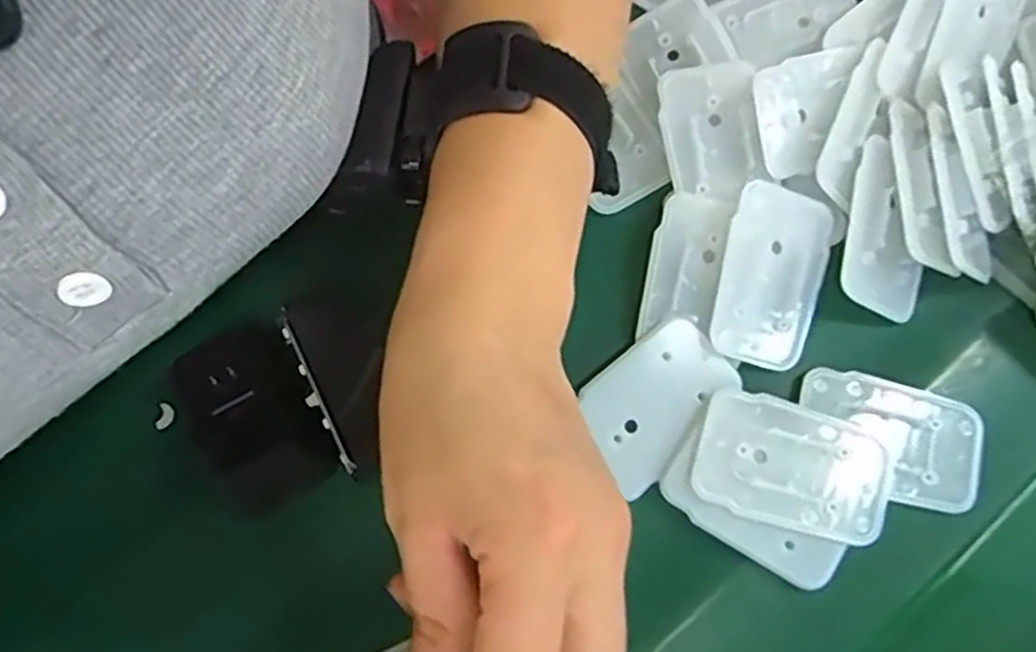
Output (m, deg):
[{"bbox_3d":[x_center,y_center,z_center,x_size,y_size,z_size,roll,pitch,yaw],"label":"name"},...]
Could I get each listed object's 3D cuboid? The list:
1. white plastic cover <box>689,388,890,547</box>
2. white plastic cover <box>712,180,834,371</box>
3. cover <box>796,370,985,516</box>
[{"bbox_3d":[0.101,0.052,0.281,0.070,0.007,0.043,20,78,5],"label":"white plastic cover"},{"bbox_3d":[0.101,-0.019,0.299,0.039,0.004,0.070,14,87,-10],"label":"white plastic cover"},{"bbox_3d":[0.142,0.042,0.288,0.067,0.010,0.043,17,78,4],"label":"cover"}]

